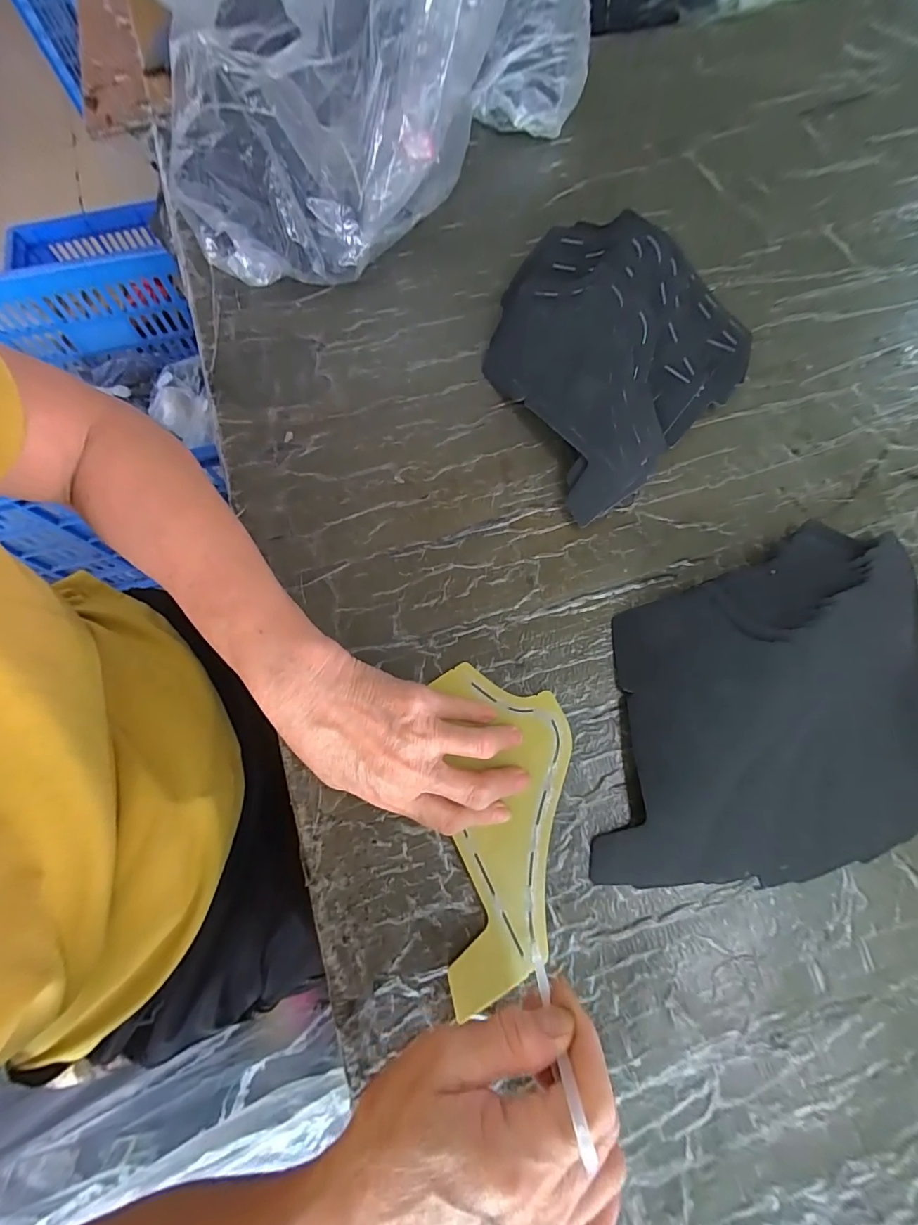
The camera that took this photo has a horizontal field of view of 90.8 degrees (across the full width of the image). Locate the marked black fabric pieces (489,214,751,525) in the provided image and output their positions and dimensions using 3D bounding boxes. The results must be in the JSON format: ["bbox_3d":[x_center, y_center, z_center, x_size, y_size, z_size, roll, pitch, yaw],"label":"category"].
[{"bbox_3d":[0.117,-0.220,0.372,0.196,0.053,0.235,41,77,12],"label":"marked black fabric pieces"}]

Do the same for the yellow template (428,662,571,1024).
[{"bbox_3d":[0.033,0.128,0.285,0.083,0.007,0.188,-4,72,-2],"label":"yellow template"}]

